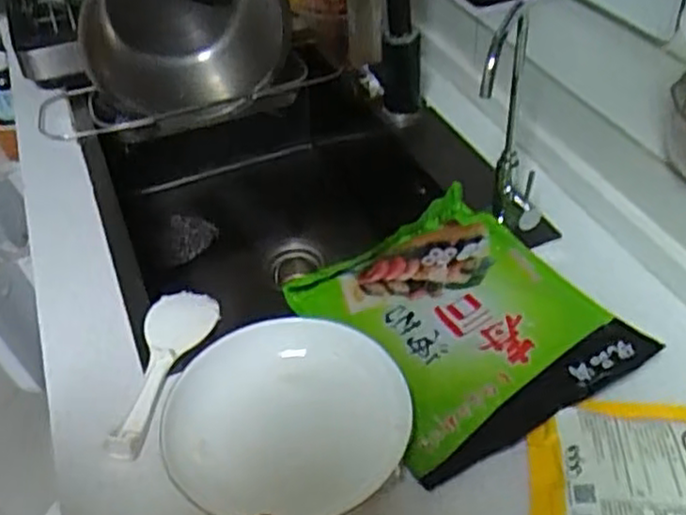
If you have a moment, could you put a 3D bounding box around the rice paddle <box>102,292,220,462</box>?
[{"bbox_3d":[-0.174,0.095,0.663,0.064,0.032,0.194,7,44,12],"label":"rice paddle"}]

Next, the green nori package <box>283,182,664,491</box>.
[{"bbox_3d":[0.110,0.059,0.683,0.249,0.038,0.267,-22,45,-18],"label":"green nori package"}]

